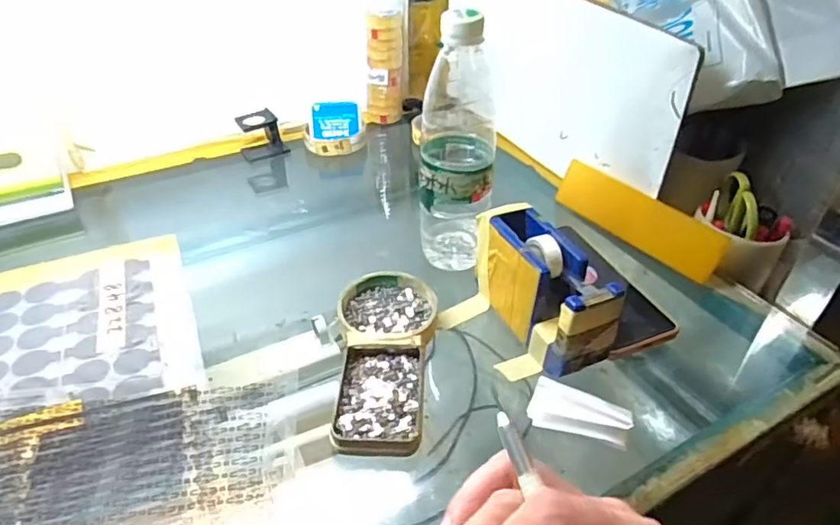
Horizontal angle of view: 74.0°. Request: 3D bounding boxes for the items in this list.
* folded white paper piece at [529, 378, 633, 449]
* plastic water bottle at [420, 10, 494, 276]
[{"bbox_3d":[0.112,0.104,0.390,0.066,0.017,0.031,14,40,17],"label":"folded white paper piece"},{"bbox_3d":[0.033,-0.096,0.487,0.064,0.225,0.070,5,38,7],"label":"plastic water bottle"}]

